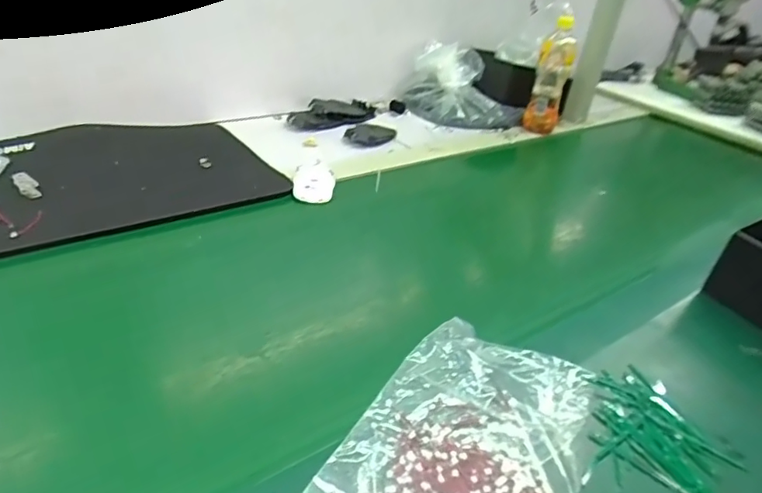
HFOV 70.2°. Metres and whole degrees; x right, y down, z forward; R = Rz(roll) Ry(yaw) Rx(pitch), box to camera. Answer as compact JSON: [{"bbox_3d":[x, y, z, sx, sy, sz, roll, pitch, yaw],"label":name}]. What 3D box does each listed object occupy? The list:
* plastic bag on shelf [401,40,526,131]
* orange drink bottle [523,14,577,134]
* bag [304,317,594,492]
[{"bbox_3d":[0.167,-0.325,1.103,0.239,0.118,0.160,22,35,21],"label":"plastic bag on shelf"},{"bbox_3d":[0.333,-0.329,1.048,0.065,0.204,0.062,25,36,25],"label":"orange drink bottle"},{"bbox_3d":[0.076,0.146,0.429,0.164,0.030,0.232,19,34,17],"label":"bag"}]

